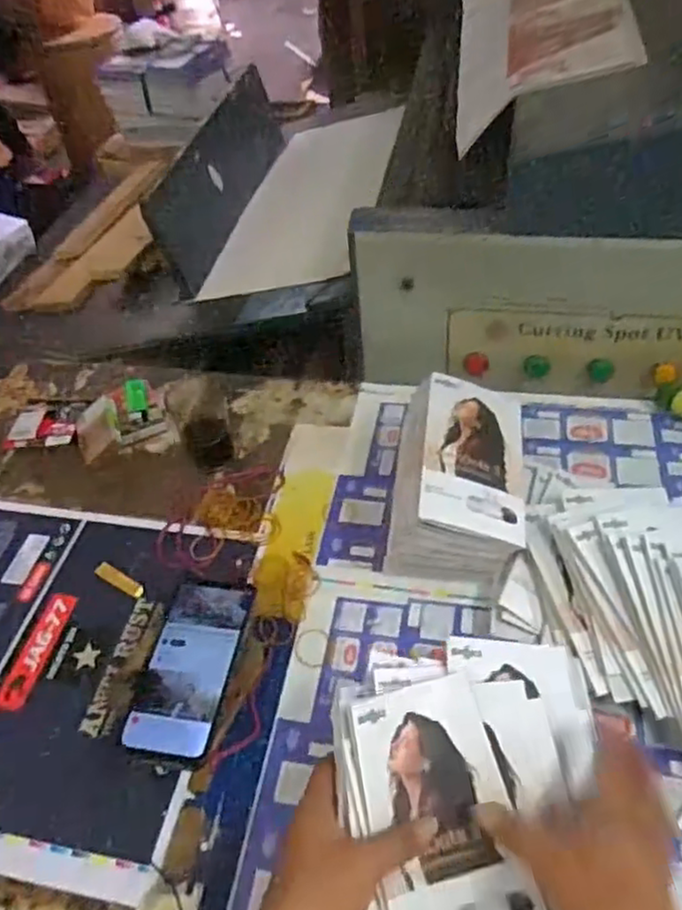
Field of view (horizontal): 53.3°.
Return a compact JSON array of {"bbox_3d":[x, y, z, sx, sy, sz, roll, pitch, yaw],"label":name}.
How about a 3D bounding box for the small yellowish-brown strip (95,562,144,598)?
[{"bbox_3d":[-0.223,0.125,0.685,0.062,0.004,0.015,23,55,24],"label":"small yellowish-brown strip"}]

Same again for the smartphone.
[{"bbox_3d":[-0.125,0.172,0.562,0.074,0.012,0.153,4,49,9],"label":"smartphone"}]

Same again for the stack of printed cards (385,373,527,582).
[{"bbox_3d":[0.114,0.026,0.666,0.123,0.113,0.187,3,49,9],"label":"stack of printed cards"}]

